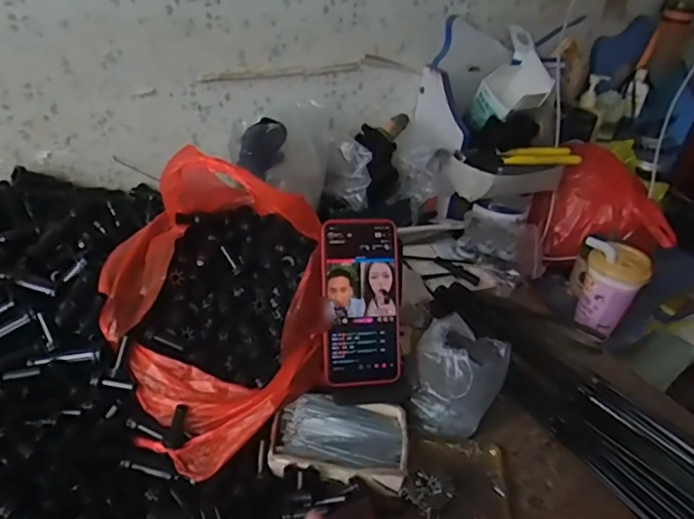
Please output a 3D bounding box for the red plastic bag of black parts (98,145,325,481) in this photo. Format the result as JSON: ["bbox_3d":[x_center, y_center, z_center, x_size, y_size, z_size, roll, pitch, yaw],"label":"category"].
[{"bbox_3d":[-0.123,0.031,0.535,0.211,0.196,0.227,-25,45,-39],"label":"red plastic bag of black parts"}]

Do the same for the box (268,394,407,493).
[{"bbox_3d":[-0.007,0.173,0.527,0.125,0.025,0.088,6,33,-2],"label":"box"}]

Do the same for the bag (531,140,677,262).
[{"bbox_3d":[0.434,-0.082,0.911,0.200,0.141,0.180,24,37,25],"label":"bag"}]

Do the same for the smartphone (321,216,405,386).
[{"bbox_3d":[0.017,0.042,0.543,0.080,0.163,0.010,-3,1,-14],"label":"smartphone"}]

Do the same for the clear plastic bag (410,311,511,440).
[{"bbox_3d":[0.120,0.123,0.594,0.093,0.080,0.117,21,36,20],"label":"clear plastic bag"}]

